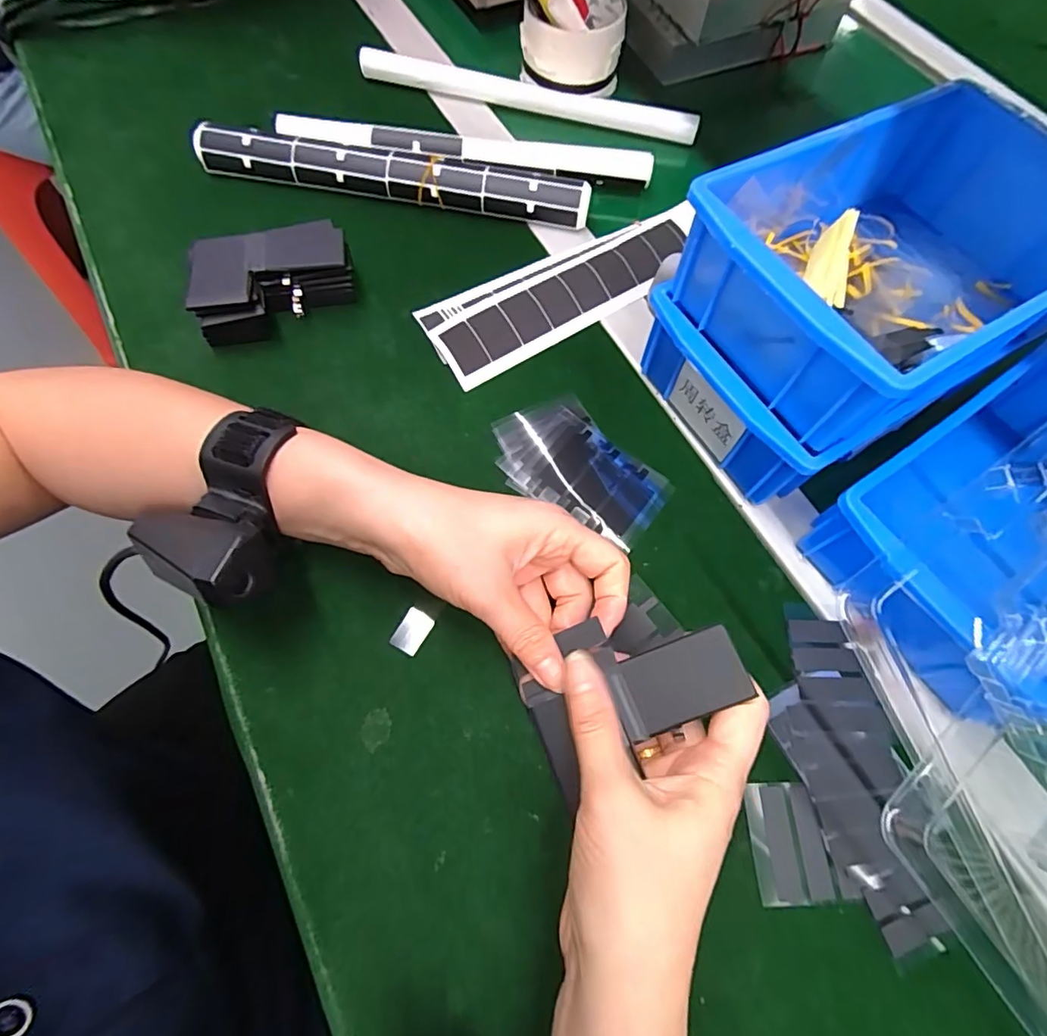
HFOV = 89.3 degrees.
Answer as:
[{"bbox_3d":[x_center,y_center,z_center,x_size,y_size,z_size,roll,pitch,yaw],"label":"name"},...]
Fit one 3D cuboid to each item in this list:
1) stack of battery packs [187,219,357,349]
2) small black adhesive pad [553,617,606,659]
[{"bbox_3d":[-0.165,-0.158,0.350,0.099,0.041,0.066,-16,69,-9],"label":"stack of battery packs"},{"bbox_3d":[0.027,0.056,0.248,0.021,0.004,0.011,-24,80,10],"label":"small black adhesive pad"}]

